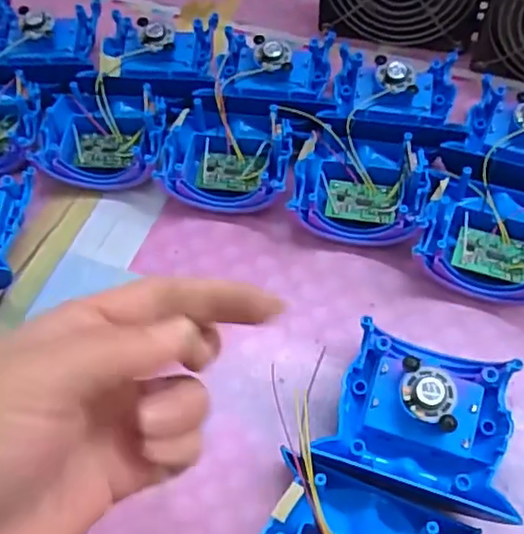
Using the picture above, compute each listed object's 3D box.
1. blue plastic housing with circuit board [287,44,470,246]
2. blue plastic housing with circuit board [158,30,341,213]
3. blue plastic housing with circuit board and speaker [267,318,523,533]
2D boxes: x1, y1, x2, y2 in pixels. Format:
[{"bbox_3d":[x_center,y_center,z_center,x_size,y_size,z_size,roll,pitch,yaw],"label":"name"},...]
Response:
[{"bbox_3d":[0.079,-0.081,0.416,0.087,0.038,0.158,17,59,12],"label":"blue plastic housing with circuit board"},{"bbox_3d":[-0.006,-0.105,0.434,0.093,0.035,0.164,15,58,11],"label":"blue plastic housing with circuit board"},{"bbox_3d":[0.061,0.107,0.295,0.088,0.041,0.149,20,60,14],"label":"blue plastic housing with circuit board and speaker"}]

